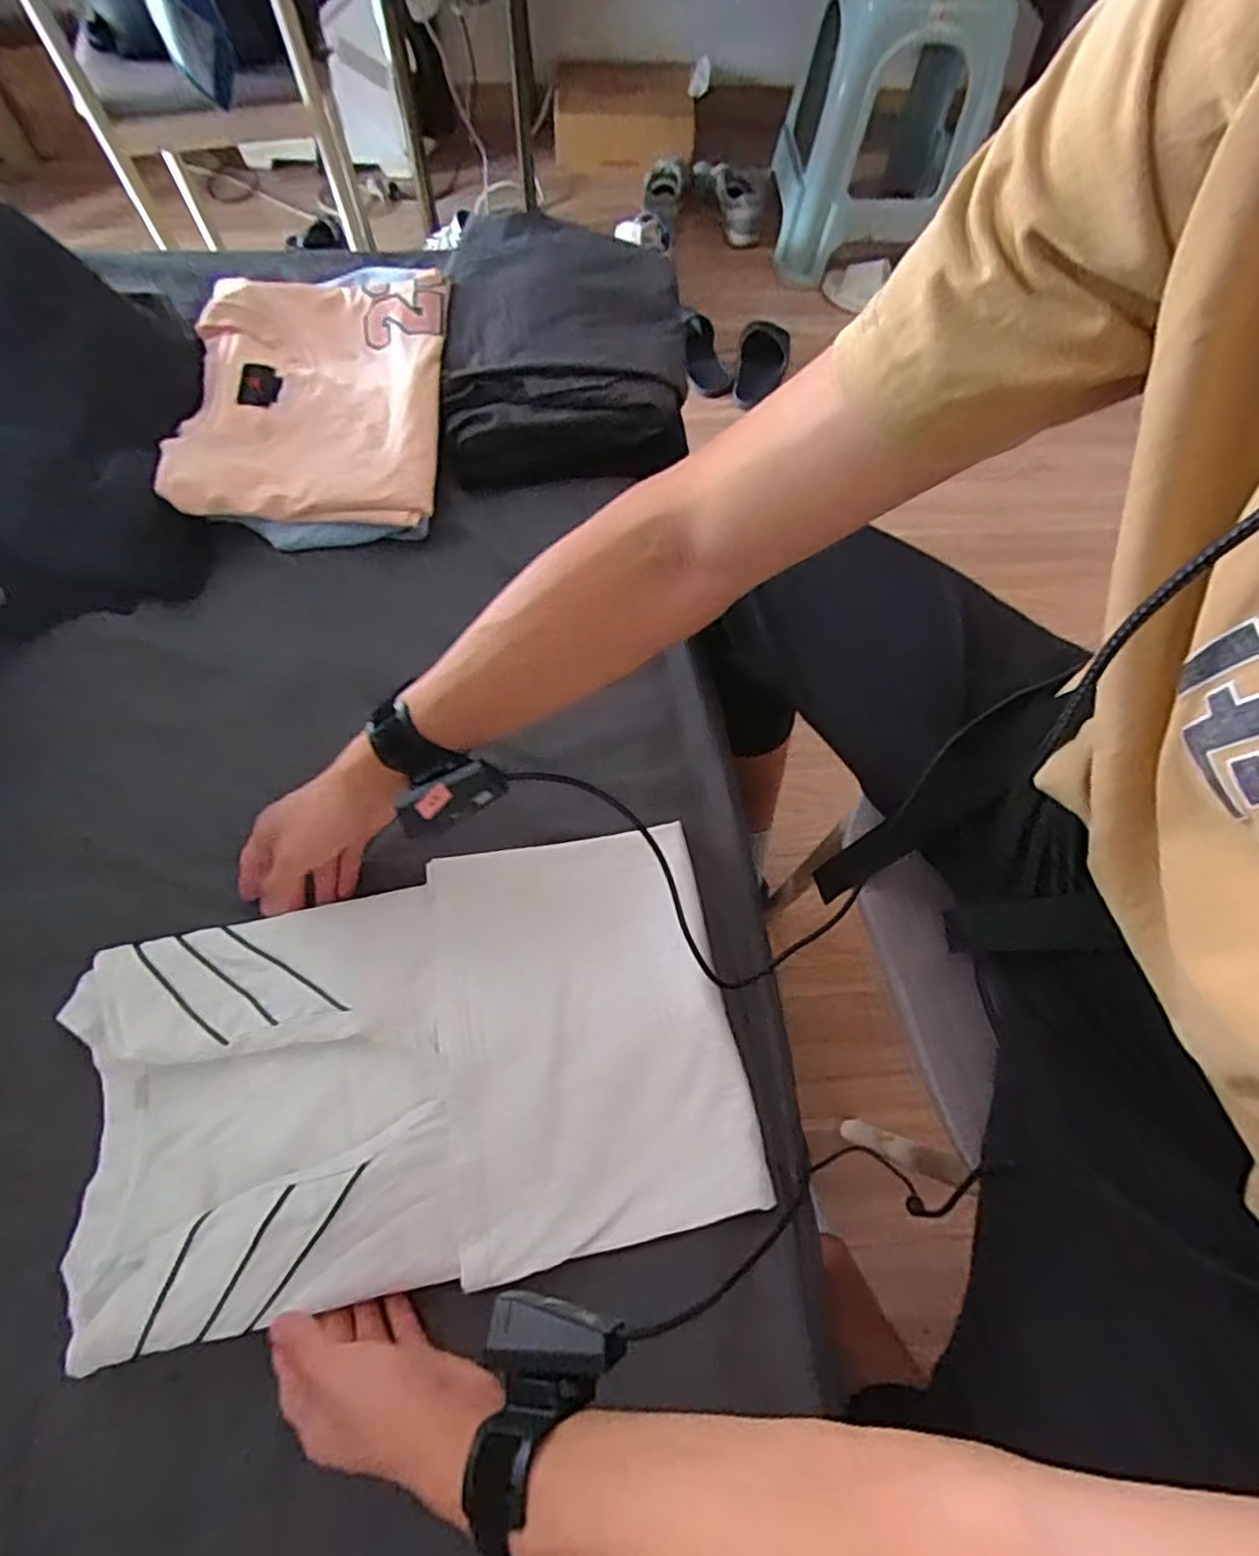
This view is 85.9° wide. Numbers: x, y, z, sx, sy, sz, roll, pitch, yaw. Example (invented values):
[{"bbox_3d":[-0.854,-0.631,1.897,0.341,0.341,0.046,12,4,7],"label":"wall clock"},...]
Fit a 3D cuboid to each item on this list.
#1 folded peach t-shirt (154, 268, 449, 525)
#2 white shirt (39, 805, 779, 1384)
[{"bbox_3d":[-0.335,-0.415,0.715,0.268,0.038,0.331,-1,67,-3],"label":"folded peach t-shirt"},{"bbox_3d":[-0.151,0.204,0.494,0.451,0.029,0.286,-9,68,-8],"label":"white shirt"}]

